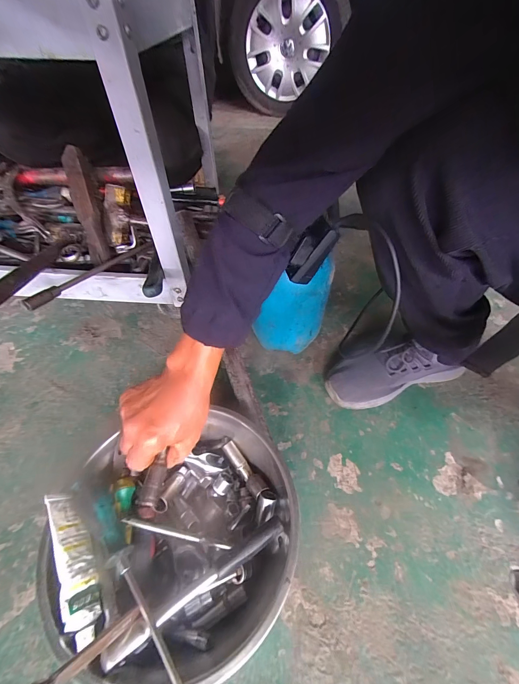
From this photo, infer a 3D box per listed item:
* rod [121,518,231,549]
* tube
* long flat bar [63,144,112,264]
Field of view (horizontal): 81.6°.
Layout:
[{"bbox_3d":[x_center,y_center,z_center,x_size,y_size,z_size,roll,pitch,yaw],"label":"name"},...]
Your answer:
[{"bbox_3d":[-0.093,0.221,0.344,0.124,0.011,0.007,21,50,-9],"label":"rod"},{"bbox_3d":[-0.191,0.221,0.305,0.027,0.028,0.139,-24,54,-20],"label":"tube"},{"bbox_3d":[-0.329,-0.257,0.577,0.047,0.049,0.234,-17,88,-15],"label":"long flat bar"}]

